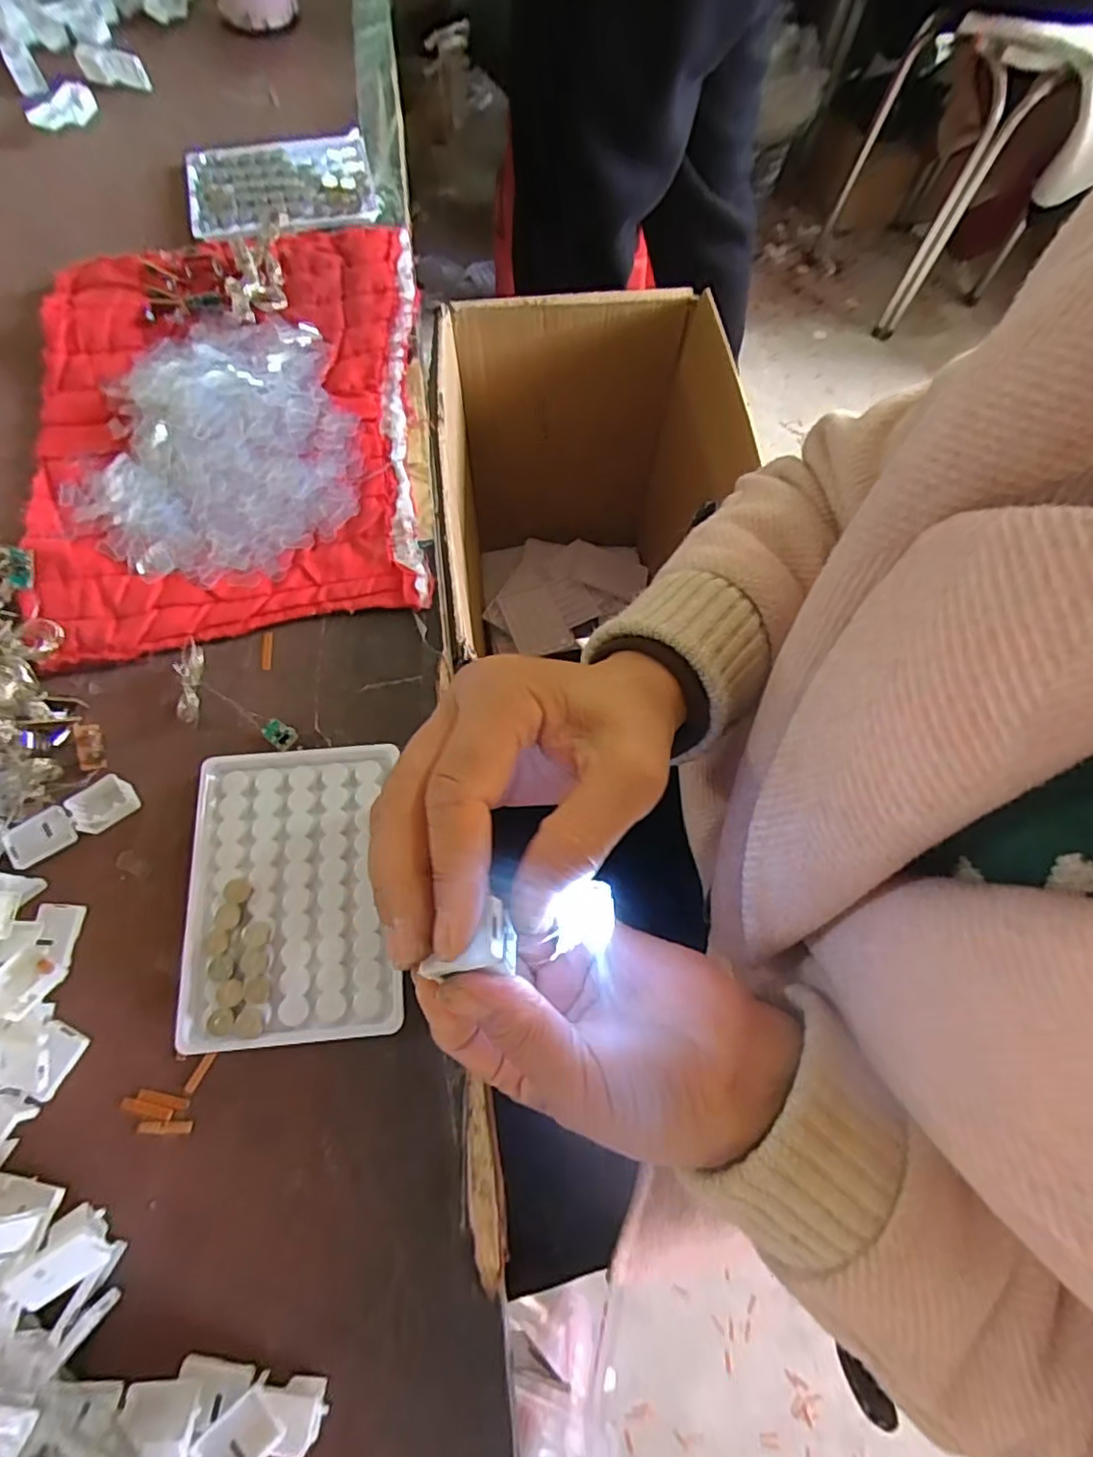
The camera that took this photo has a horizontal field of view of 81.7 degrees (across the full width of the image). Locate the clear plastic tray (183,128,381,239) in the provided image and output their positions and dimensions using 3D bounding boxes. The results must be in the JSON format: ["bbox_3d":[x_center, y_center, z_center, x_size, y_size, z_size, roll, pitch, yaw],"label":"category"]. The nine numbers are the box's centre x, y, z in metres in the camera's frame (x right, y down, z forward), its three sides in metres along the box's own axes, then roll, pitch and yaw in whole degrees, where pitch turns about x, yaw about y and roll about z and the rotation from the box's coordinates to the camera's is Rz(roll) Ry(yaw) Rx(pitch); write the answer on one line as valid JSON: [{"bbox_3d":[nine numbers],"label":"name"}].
[{"bbox_3d":[-0.196,-0.402,0.464,0.132,0.012,0.104,-13,72,-7],"label":"clear plastic tray"}]

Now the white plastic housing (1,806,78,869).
[{"bbox_3d":[-0.238,0.050,0.297,0.028,0.004,0.021,-31,75,-13],"label":"white plastic housing"}]

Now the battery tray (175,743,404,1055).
[{"bbox_3d":[-0.117,0.074,0.293,0.092,0.014,0.129,-7,71,-5],"label":"battery tray"}]

